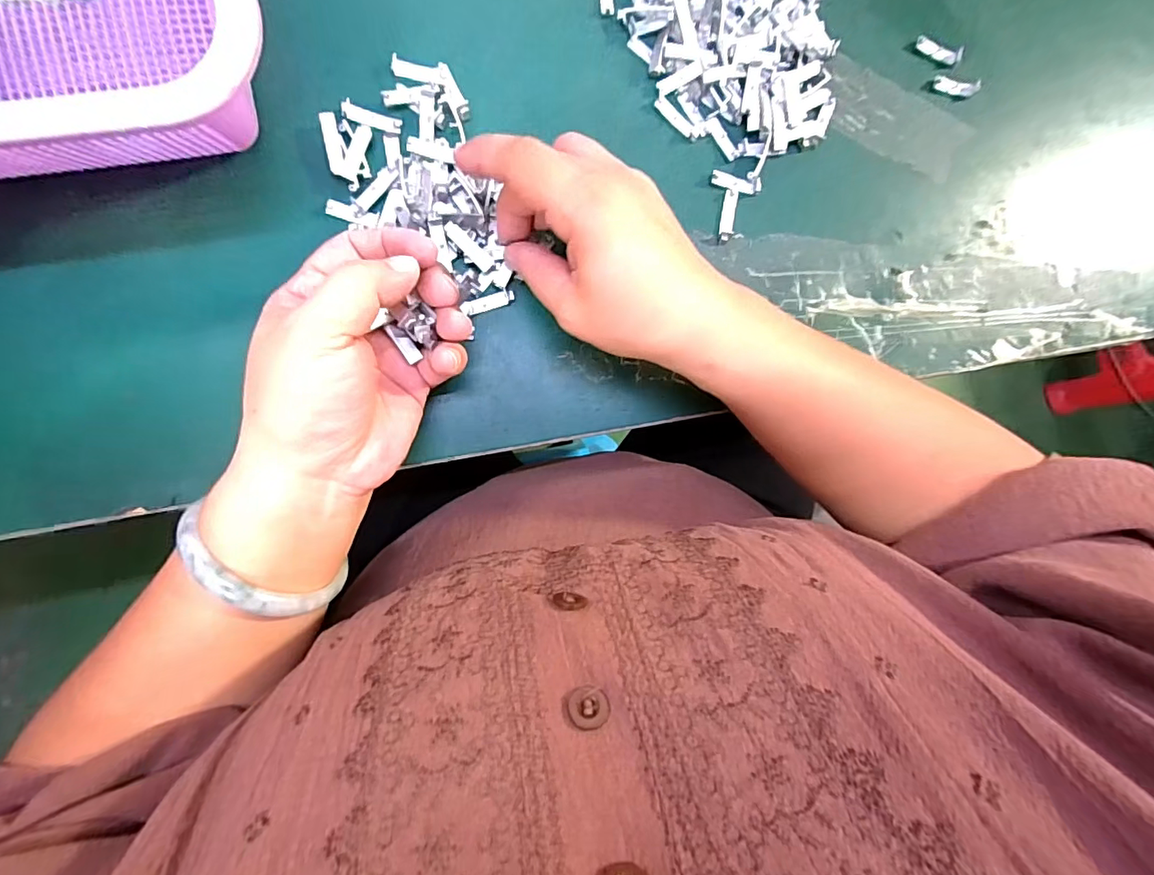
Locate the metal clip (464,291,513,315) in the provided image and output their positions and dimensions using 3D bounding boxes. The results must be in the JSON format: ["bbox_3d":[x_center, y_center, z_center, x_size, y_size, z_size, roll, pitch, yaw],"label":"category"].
[{"bbox_3d":[-0.046,-0.070,0.262,0.026,0.004,0.007,-19,93,-8],"label":"metal clip"}]

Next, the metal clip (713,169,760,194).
[{"bbox_3d":[0.090,-0.144,0.283,0.028,0.004,0.008,9,89,-9],"label":"metal clip"}]

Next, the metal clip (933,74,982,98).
[{"bbox_3d":[0.231,-0.214,0.305,0.031,0.006,0.009,3,90,-9],"label":"metal clip"}]

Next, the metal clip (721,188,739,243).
[{"bbox_3d":[0.086,-0.125,0.283,0.009,0.004,0.028,6,90,-9],"label":"metal clip"}]

